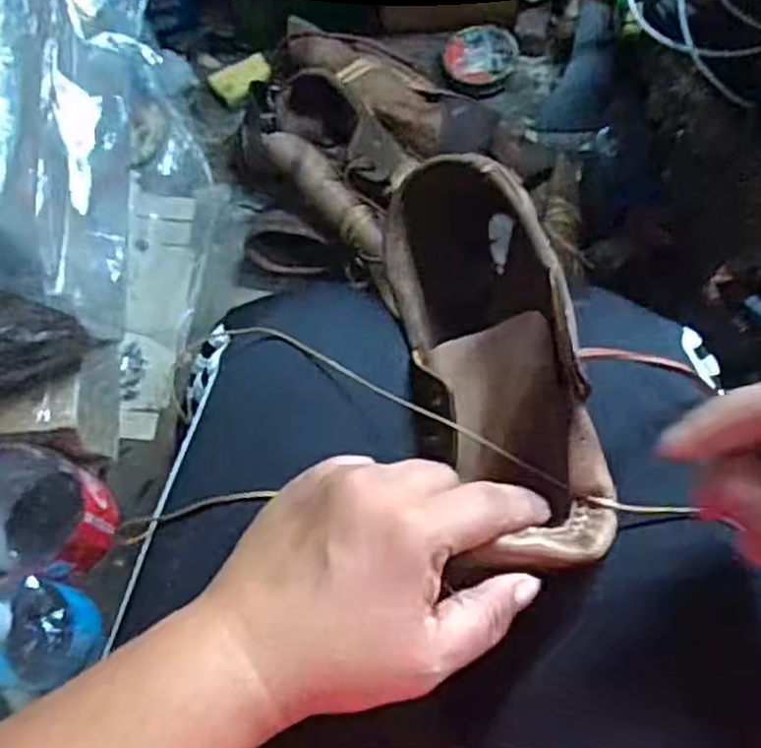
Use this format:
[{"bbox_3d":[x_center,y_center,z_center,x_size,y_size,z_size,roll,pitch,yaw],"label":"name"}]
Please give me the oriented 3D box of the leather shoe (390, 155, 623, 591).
[{"bbox_3d":[0.049,-0.011,0.365,0.075,0.066,0.208,-13,60,-4],"label":"leather shoe"}]

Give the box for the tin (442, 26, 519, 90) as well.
[{"bbox_3d":[0.123,-0.390,0.963,0.087,0.020,0.080,0,68,1],"label":"tin"}]

